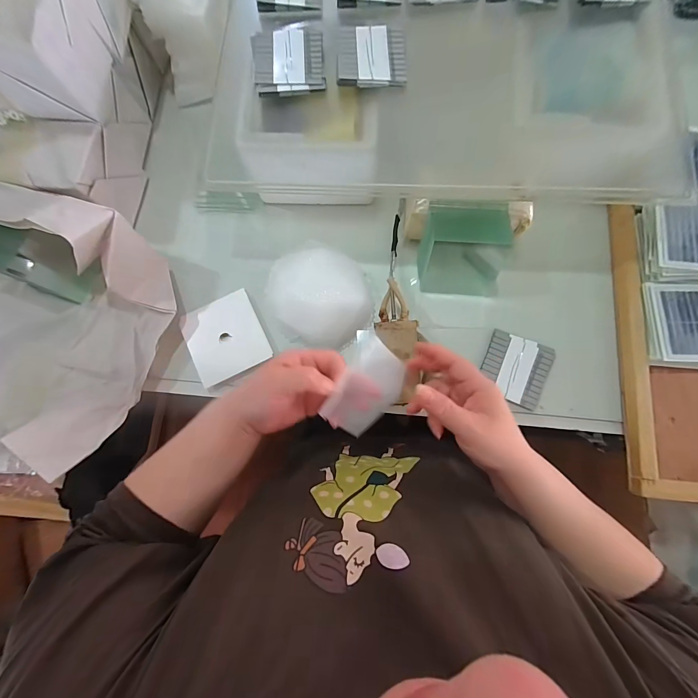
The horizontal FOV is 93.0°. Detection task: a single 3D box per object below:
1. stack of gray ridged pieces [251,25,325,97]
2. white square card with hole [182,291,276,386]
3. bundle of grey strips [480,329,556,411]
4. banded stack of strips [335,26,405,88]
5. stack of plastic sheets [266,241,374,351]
[{"bbox_3d":[-0.071,-0.338,0.389,0.080,0.012,0.088,-6,79,1],"label":"stack of gray ridged pieces"},{"bbox_3d":[-0.164,-0.017,0.438,0.096,0.004,0.106,-26,78,-4],"label":"white square card with hole"},{"bbox_3d":[0.210,0.024,0.416,0.078,0.004,0.081,22,79,6],"label":"bundle of grey strips"},{"bbox_3d":[0.026,-0.341,0.385,0.077,0.011,0.084,-1,79,2],"label":"banded stack of strips"},{"bbox_3d":[-0.038,-0.072,0.440,0.126,0.020,0.146,-44,80,-8],"label":"stack of plastic sheets"}]

